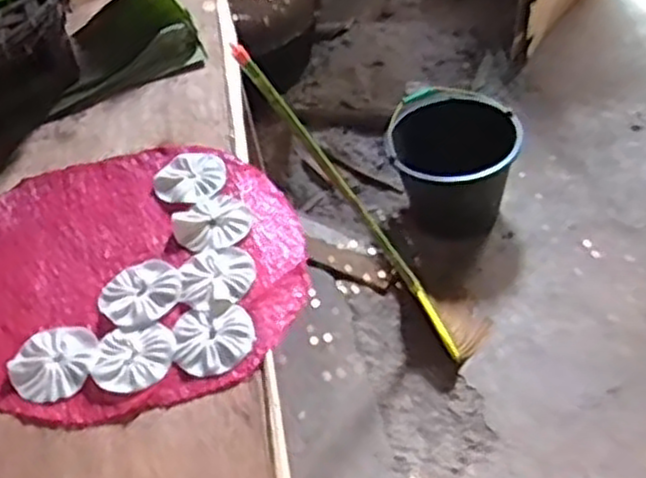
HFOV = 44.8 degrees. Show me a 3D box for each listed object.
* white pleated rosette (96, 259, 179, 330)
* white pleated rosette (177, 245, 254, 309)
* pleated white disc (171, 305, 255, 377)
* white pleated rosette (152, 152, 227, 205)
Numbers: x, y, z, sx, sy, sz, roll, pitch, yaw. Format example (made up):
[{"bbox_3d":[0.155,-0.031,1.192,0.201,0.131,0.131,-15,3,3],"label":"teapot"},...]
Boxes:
[{"bbox_3d":[-0.170,0.051,0.737,0.074,0.005,0.073,-2,48,3],"label":"white pleated rosette"},{"bbox_3d":[-0.100,0.034,0.741,0.068,0.005,0.074,-2,48,3],"label":"white pleated rosette"},{"bbox_3d":[-0.097,0.089,0.690,0.070,0.004,0.068,-4,48,1],"label":"pleated white disc"},{"bbox_3d":[-0.139,-0.065,0.834,0.072,0.006,0.075,-2,48,3],"label":"white pleated rosette"}]

